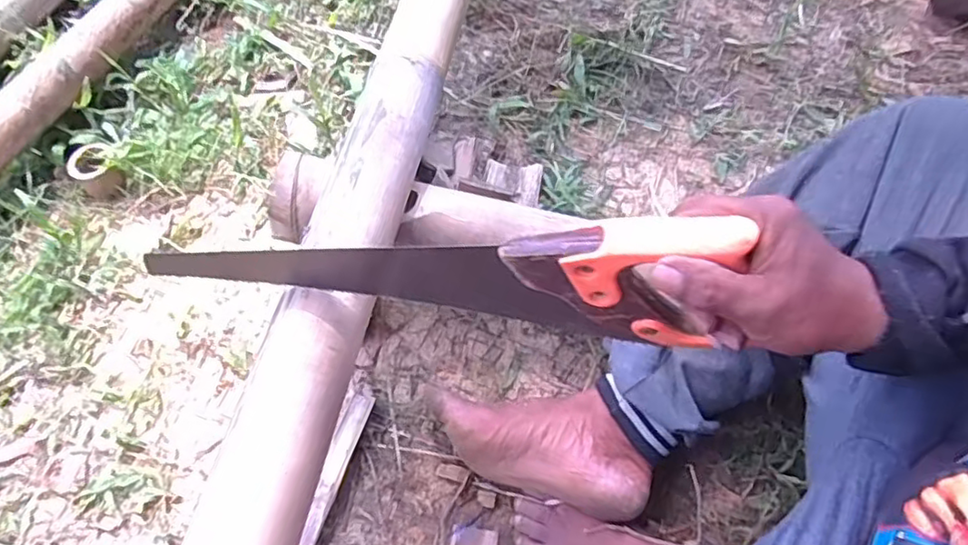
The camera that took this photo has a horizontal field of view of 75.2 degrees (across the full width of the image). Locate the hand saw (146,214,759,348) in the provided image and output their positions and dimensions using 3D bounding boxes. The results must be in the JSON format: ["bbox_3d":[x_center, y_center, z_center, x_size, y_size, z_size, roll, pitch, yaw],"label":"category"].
[{"bbox_3d":[-0.035,0.005,0.433,0.393,0.102,0.039,2,64,20],"label":"hand saw"}]

